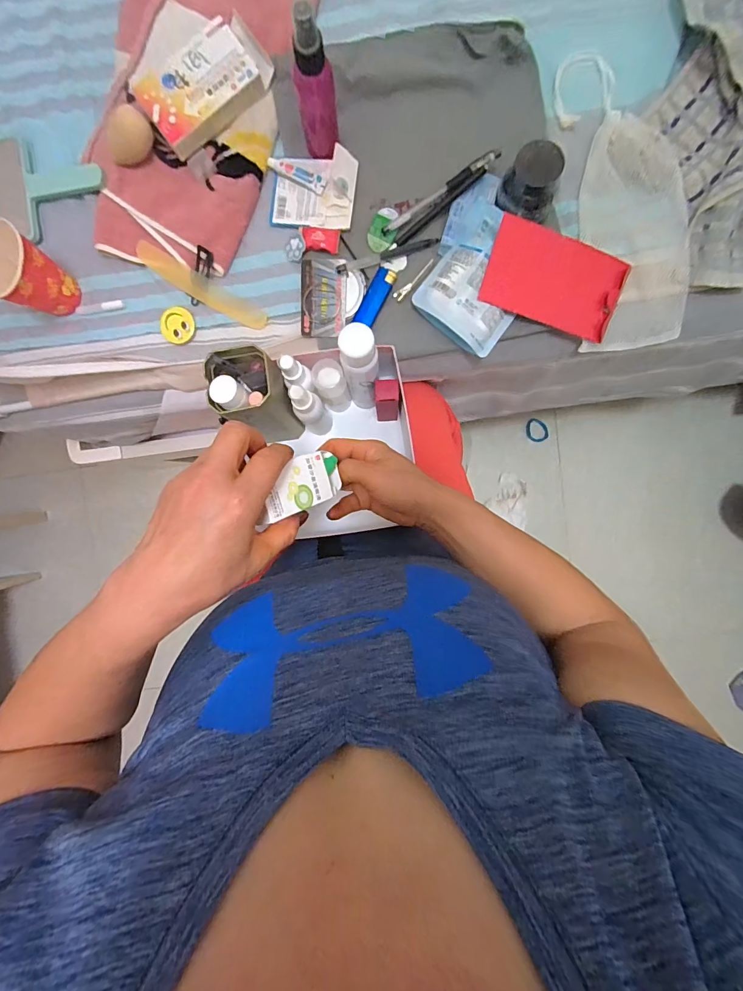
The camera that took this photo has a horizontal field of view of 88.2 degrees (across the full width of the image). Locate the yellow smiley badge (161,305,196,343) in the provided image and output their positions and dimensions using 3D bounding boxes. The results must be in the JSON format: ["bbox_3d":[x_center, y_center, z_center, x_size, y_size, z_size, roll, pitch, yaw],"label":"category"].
[{"bbox_3d":[-0.237,-0.208,0.467,0.040,0.004,0.042,0,96,3],"label":"yellow smiley badge"}]

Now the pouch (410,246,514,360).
[{"bbox_3d":[0.110,-0.218,0.431,0.105,0.029,0.081,38,97,-1],"label":"pouch"}]

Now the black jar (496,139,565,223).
[{"bbox_3d":[0.170,-0.329,0.409,0.061,0.055,0.053,27,97,0],"label":"black jar"}]

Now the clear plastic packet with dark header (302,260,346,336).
[{"bbox_3d":[-0.056,-0.232,0.453,0.053,0.004,0.083,4,96,3],"label":"clear plastic packet with dark header"}]

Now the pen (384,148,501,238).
[{"bbox_3d":[0.075,-0.337,0.426,0.144,0.016,0.013,-30,93,6],"label":"pen"}]

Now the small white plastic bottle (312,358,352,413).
[{"bbox_3d":[-0.046,-0.128,0.458,0.036,0.094,0.045,-6,96,4],"label":"small white plastic bottle"}]

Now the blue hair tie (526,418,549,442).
[{"bbox_3d":[0.390,-0.153,0.906,0.046,0.006,0.058,-23,92,4],"label":"blue hair tie"}]

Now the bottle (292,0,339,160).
[{"bbox_3d":[-0.056,-0.400,0.374,0.040,0.121,0.035,-13,95,5],"label":"bottle"}]

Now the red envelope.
[{"bbox_3d":[0.202,-0.236,0.421,0.154,0.008,0.084,13,107,-9],"label":"red envelope"}]

